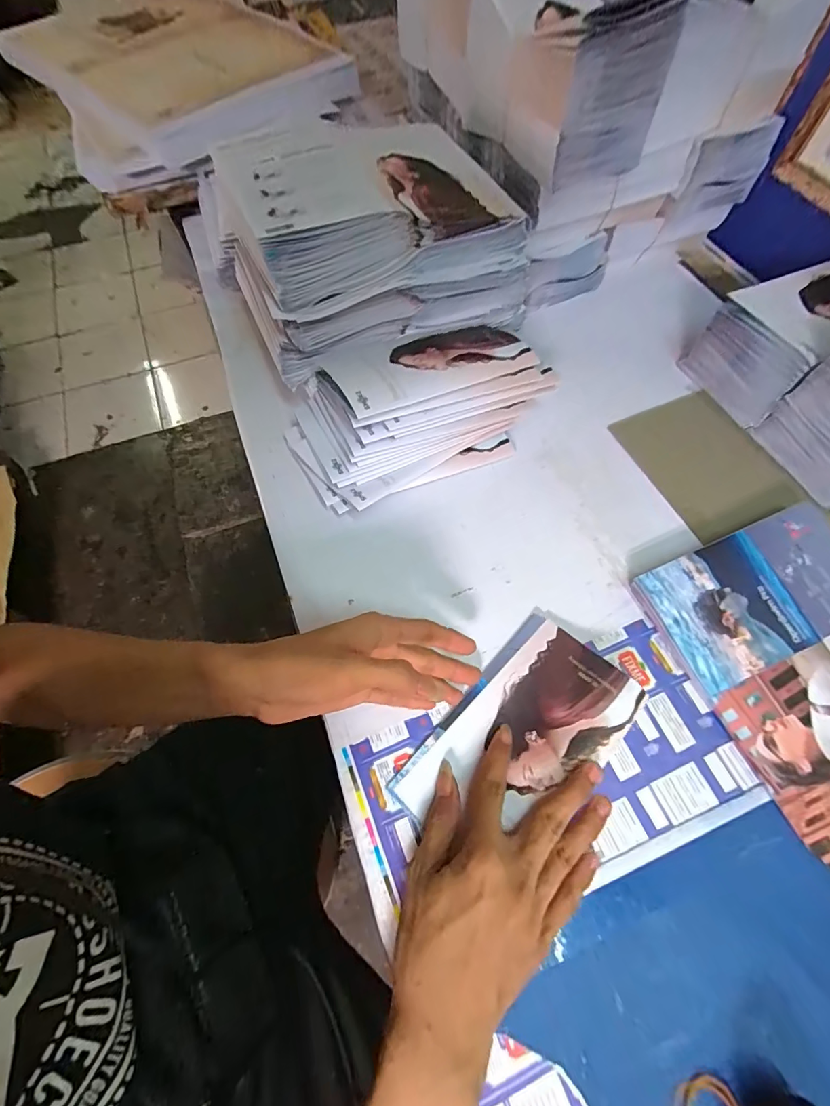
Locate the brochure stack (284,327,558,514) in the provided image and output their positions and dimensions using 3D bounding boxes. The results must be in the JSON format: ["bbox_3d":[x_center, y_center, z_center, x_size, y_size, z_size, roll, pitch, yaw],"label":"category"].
[{"bbox_3d":[-0.003,-0.143,0.421,0.232,0.095,0.141,-26,66,-11],"label":"brochure stack"}]

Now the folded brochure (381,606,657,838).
[{"bbox_3d":[0.076,0.135,0.325,0.098,0.021,0.173,40,71,19],"label":"folded brochure"}]

